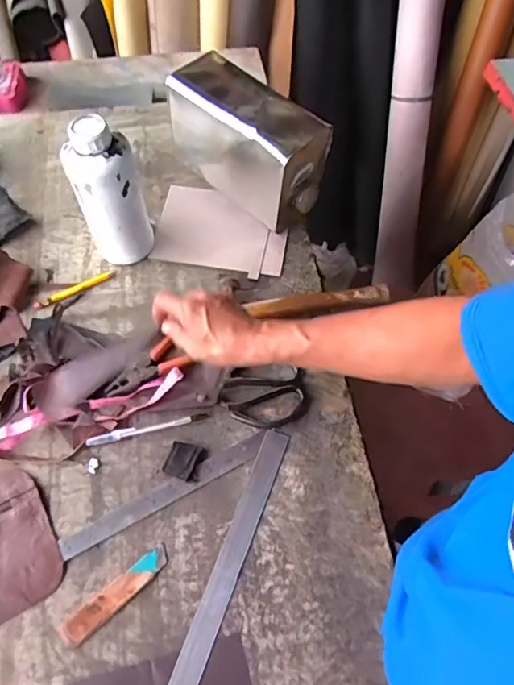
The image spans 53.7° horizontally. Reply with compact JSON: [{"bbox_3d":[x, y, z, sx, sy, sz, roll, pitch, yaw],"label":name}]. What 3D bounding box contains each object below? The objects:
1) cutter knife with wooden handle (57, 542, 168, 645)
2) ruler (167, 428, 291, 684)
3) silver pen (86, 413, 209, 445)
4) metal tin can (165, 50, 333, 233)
[{"bbox_3d":[-0.152,0.273,0.552,0.129,0.006,0.026,-38,67,-19],"label":"cutter knife with wooden handle"},{"bbox_3d":[-0.084,0.366,0.499,0.031,0.007,0.611,18,62,10],"label":"ruler"},{"bbox_3d":[-0.137,0.107,0.642,0.150,0.007,0.014,-12,61,-7],"label":"silver pen"},{"bbox_3d":[-0.027,-0.303,0.785,0.256,0.166,0.110,38,67,20],"label":"metal tin can"}]

